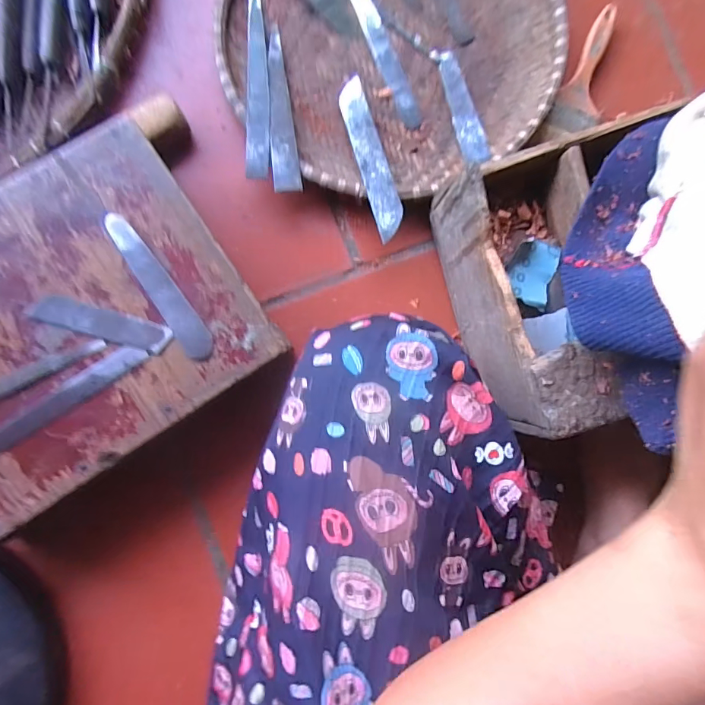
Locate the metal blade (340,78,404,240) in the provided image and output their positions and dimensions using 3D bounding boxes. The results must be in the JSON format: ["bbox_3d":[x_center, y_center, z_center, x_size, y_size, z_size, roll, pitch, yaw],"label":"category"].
[{"bbox_3d":[0.018,-0.189,0.410,0.028,0.004,0.175,-14,76,-4],"label":"metal blade"}]

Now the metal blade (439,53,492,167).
[{"bbox_3d":[0.112,-0.249,0.432,0.026,0.009,0.123,-12,87,-5],"label":"metal blade"}]

